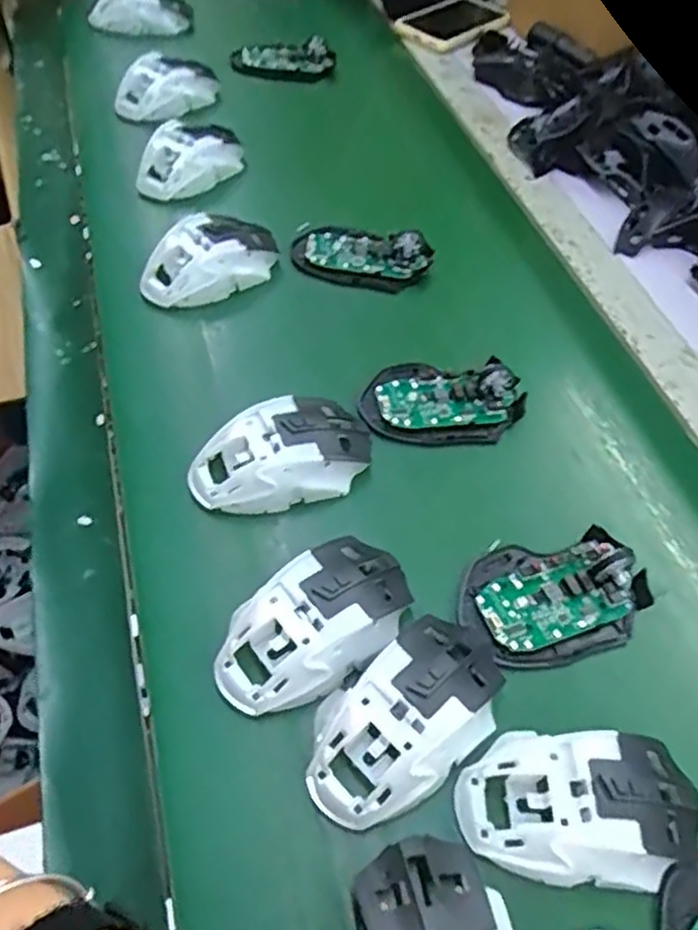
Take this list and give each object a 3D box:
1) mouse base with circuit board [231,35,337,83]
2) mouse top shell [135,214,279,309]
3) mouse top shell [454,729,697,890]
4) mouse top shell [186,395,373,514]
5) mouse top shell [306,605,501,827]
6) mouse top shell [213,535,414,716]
[{"bbox_3d":[-0.077,-0.475,0.821,0.118,0.032,0.043,4,51,-7],"label":"mouse base with circuit board"},{"bbox_3d":[-0.112,-0.166,0.568,0.116,0.042,0.061,-27,61,-25],"label":"mouse top shell"},{"bbox_3d":[0.113,0.161,0.334,0.117,0.032,0.066,5,53,-4],"label":"mouse top shell"},{"bbox_3d":[-0.043,-0.008,0.452,0.118,0.040,0.065,-12,56,-16],"label":"mouse top shell"},{"bbox_3d":[0.032,0.126,0.354,0.117,0.035,0.065,-36,65,-29],"label":"mouse top shell"},{"bbox_3d":[-0.018,0.085,0.381,0.117,0.040,0.067,-31,63,-27],"label":"mouse top shell"}]

